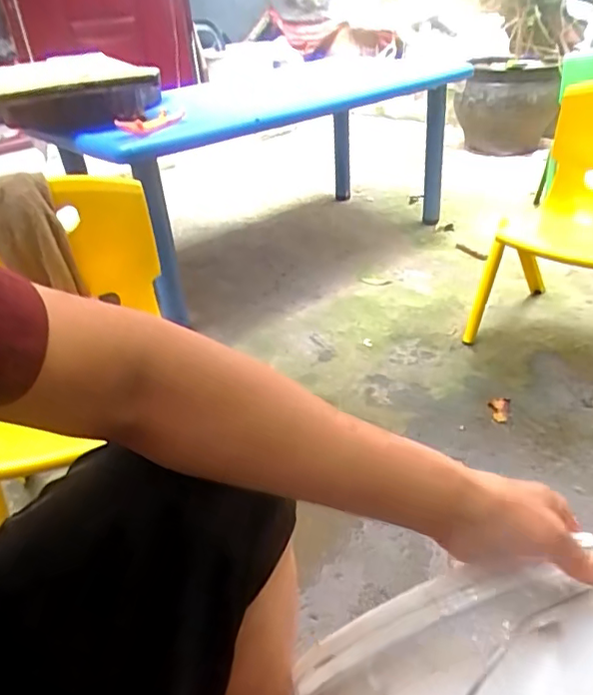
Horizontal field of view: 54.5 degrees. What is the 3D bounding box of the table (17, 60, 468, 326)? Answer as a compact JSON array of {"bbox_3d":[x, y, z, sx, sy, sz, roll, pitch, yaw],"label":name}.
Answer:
[{"bbox_3d":[-0.010,-0.481,1.597,0.483,0.470,1.117,21,40,36],"label":"table"}]

